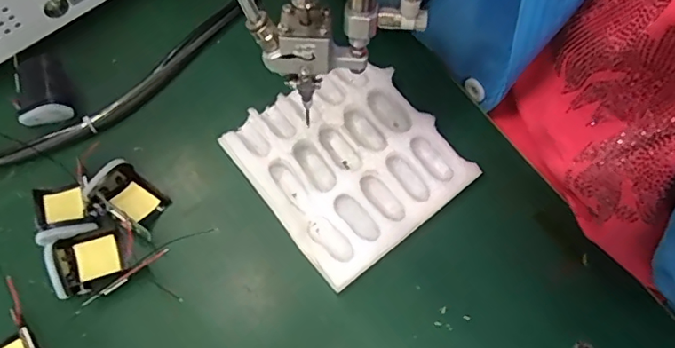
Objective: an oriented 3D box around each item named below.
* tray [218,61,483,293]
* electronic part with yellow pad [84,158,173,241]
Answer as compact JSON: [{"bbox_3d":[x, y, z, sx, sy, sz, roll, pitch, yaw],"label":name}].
[{"bbox_3d":[0.007,-0.009,0.359,0.124,0.019,0.129,-35,75,-17],"label":"tray"},{"bbox_3d":[-0.134,0.015,0.341,0.048,0.024,0.033,30,69,7],"label":"electronic part with yellow pad"}]

